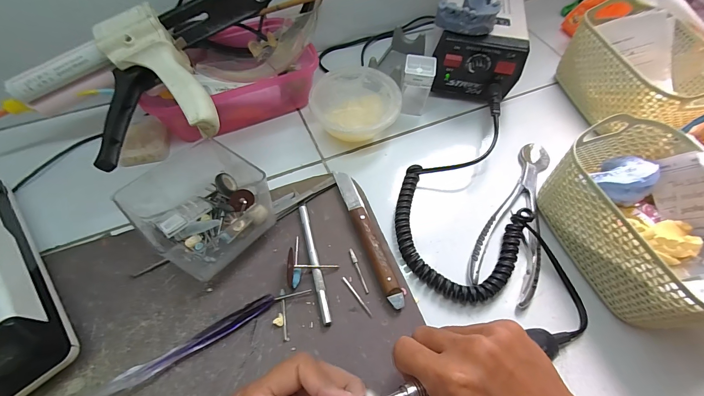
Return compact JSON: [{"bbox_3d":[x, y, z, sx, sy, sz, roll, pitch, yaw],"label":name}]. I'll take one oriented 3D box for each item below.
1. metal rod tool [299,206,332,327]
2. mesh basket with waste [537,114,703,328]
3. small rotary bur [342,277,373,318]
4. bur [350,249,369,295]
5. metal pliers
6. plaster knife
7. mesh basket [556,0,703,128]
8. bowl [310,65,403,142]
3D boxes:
[{"bbox_3d":[-0.035,0.058,0.294,0.008,0.007,0.116,-12,61,-9],"label":"metal rod tool"},{"bbox_3d":[0.259,0.021,0.276,0.118,0.091,0.167,-16,62,-11],"label":"mesh basket with waste"},{"bbox_3d":[0.005,0.087,0.280,0.004,0.004,0.042,-32,66,-19],"label":"small rotary bur"},{"bbox_3d":[0.006,0.067,0.292,0.005,0.004,0.044,-17,62,-12],"label":"bur"},{"bbox_3d":[0.173,0.012,0.325,0.059,0.010,0.191,24,62,11],"label":"metal pliers"},{"bbox_3d":[0.015,0.034,0.306,0.018,0.014,0.147,-17,62,-12],"label":"plaster knife"},{"bbox_3d":[0.347,-0.155,0.382,0.126,0.089,0.175,-10,61,-8],"label":"mesh basket"},{"bbox_3d":[0.003,-0.109,0.374,0.096,0.040,0.100,1,60,-2],"label":"bowl"}]

